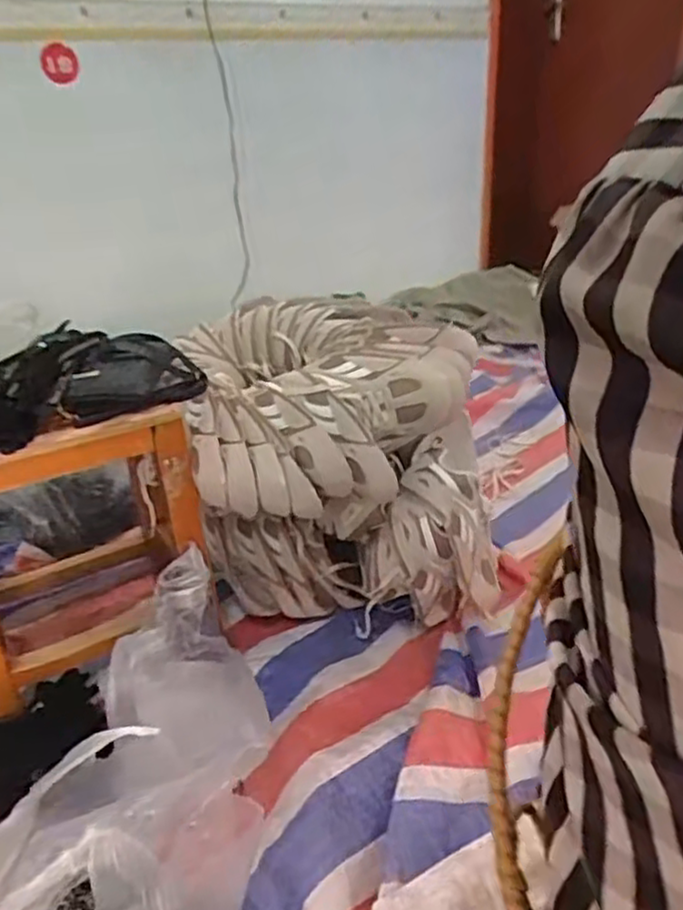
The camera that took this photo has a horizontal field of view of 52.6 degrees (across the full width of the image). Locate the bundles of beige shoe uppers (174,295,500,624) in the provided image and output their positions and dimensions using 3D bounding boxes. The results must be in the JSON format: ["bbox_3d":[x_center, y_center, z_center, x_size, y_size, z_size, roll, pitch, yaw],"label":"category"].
[{"bbox_3d":[-0.006,0.024,1.059,0.415,0.427,0.385,-9,27,-13],"label":"bundles of beige shoe uppers"}]

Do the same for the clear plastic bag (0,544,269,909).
[{"bbox_3d":[-0.196,0.336,0.689,0.206,0.233,0.546,0,27,5],"label":"clear plastic bag"}]

